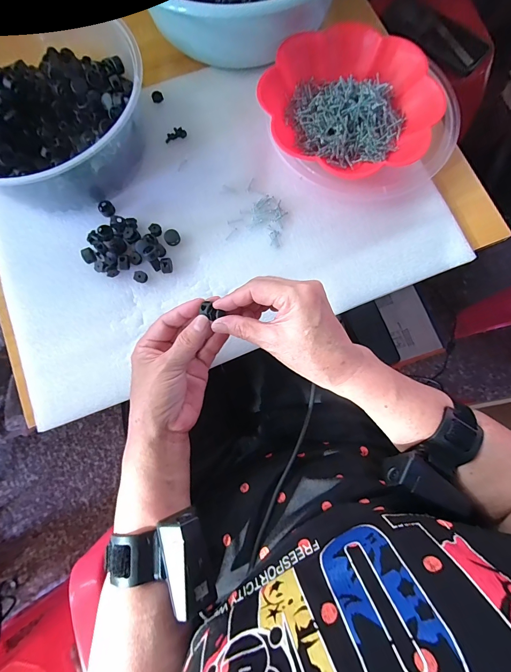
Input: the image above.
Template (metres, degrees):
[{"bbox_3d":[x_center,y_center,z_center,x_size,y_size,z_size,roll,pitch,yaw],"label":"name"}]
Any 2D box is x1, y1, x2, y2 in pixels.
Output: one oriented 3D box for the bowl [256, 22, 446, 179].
[{"bbox_3d":[0.113,-0.280,0.392,0.205,0.048,0.182,22,79,4],"label":"bowl"}]

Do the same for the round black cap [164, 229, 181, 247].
[{"bbox_3d":[-0.100,-0.118,0.383,0.017,0.010,0.017,0,79,-1],"label":"round black cap"}]

